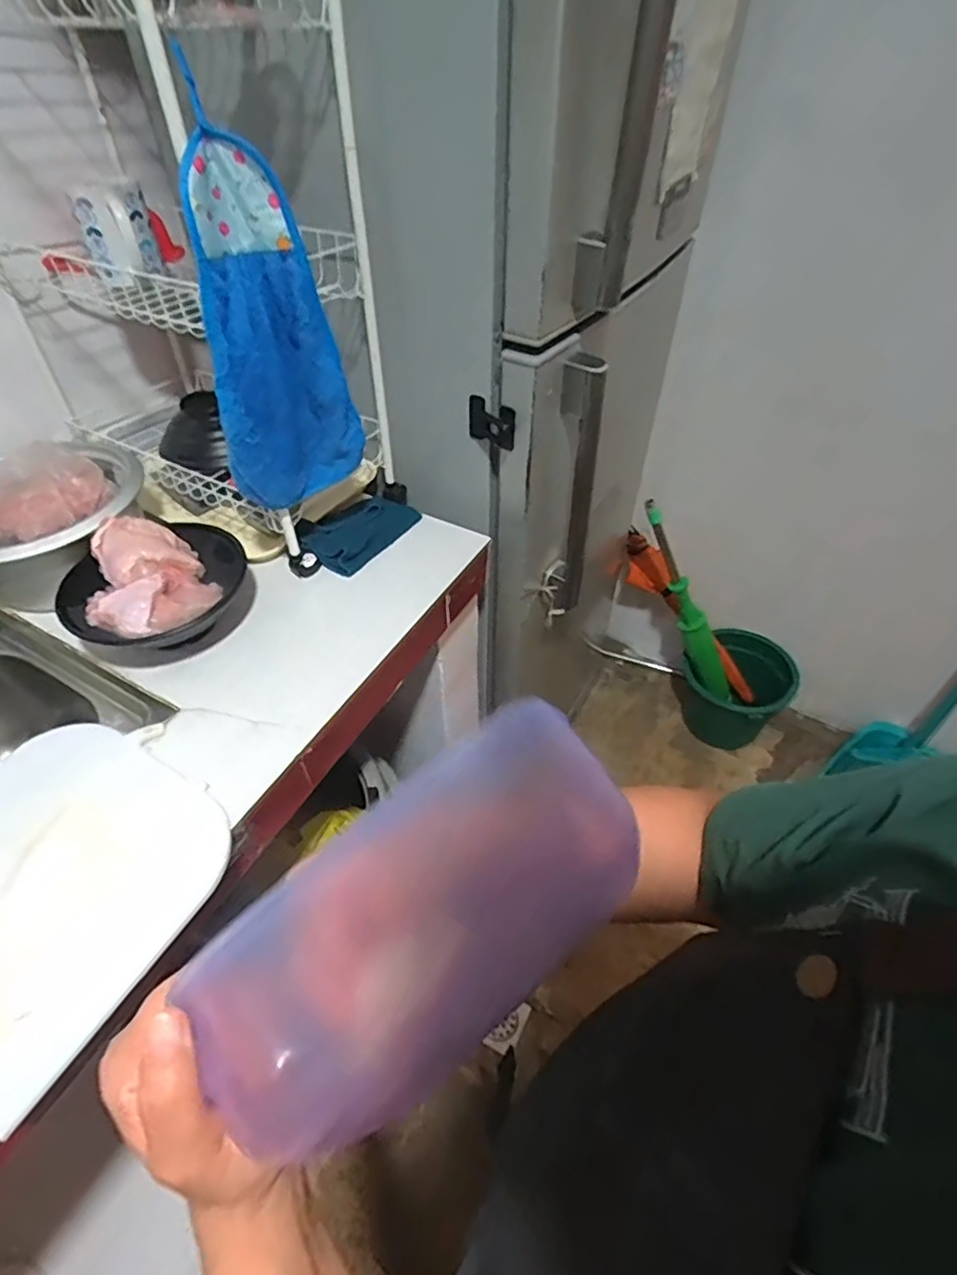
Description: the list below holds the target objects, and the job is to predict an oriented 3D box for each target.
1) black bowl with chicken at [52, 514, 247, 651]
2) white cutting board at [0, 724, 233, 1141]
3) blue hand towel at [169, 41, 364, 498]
[{"bbox_3d":[-0.356,-0.050,0.675,0.190,0.110,0.147,-26,52,-22],"label":"black bowl with chicken"},{"bbox_3d":[-0.403,0.241,0.479,0.265,0.018,0.364,25,52,14],"label":"white cutting board"},{"bbox_3d":[-0.199,-0.283,0.587,0.150,0.318,0.033,-33,55,-26],"label":"blue hand towel"}]

